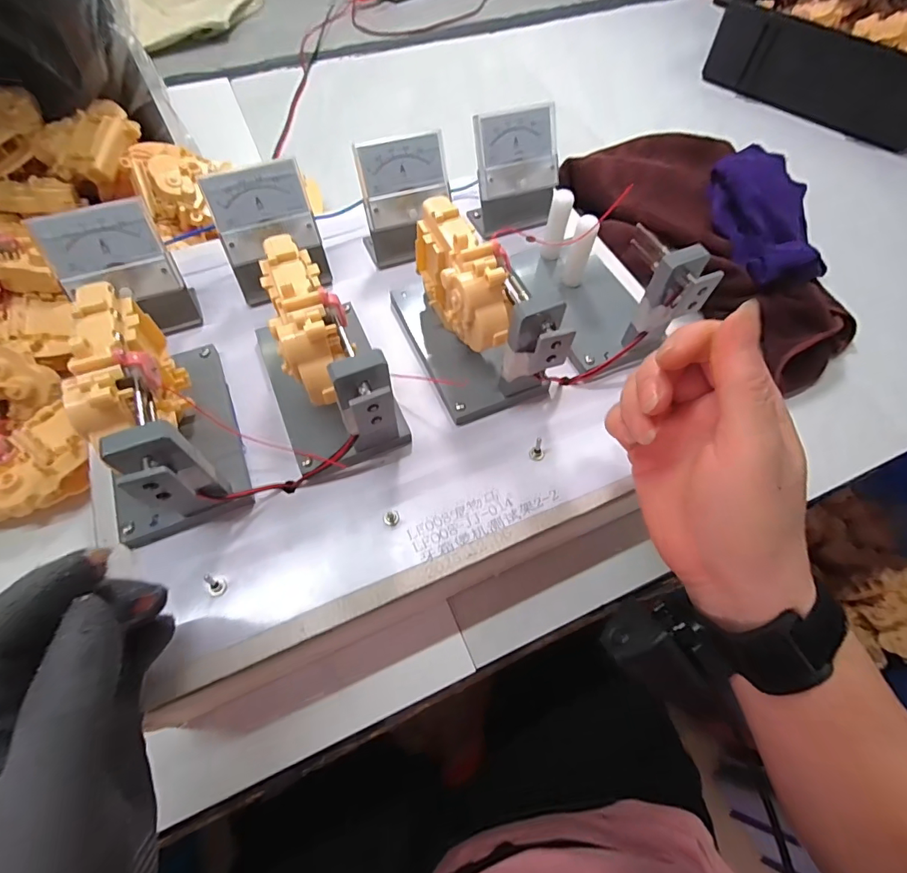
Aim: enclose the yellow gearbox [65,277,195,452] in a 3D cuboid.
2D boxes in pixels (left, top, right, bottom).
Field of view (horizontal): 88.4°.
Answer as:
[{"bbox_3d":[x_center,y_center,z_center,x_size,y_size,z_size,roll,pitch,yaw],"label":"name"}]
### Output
[{"bbox_3d":[-0.168,-0.032,0.245,0.034,0.063,0.086,-20,63,-12],"label":"yellow gearbox"}]

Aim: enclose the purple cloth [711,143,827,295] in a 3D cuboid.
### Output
[{"bbox_3d":[0.293,-0.209,0.436,0.076,0.032,0.160,3,61,0],"label":"purple cloth"}]

